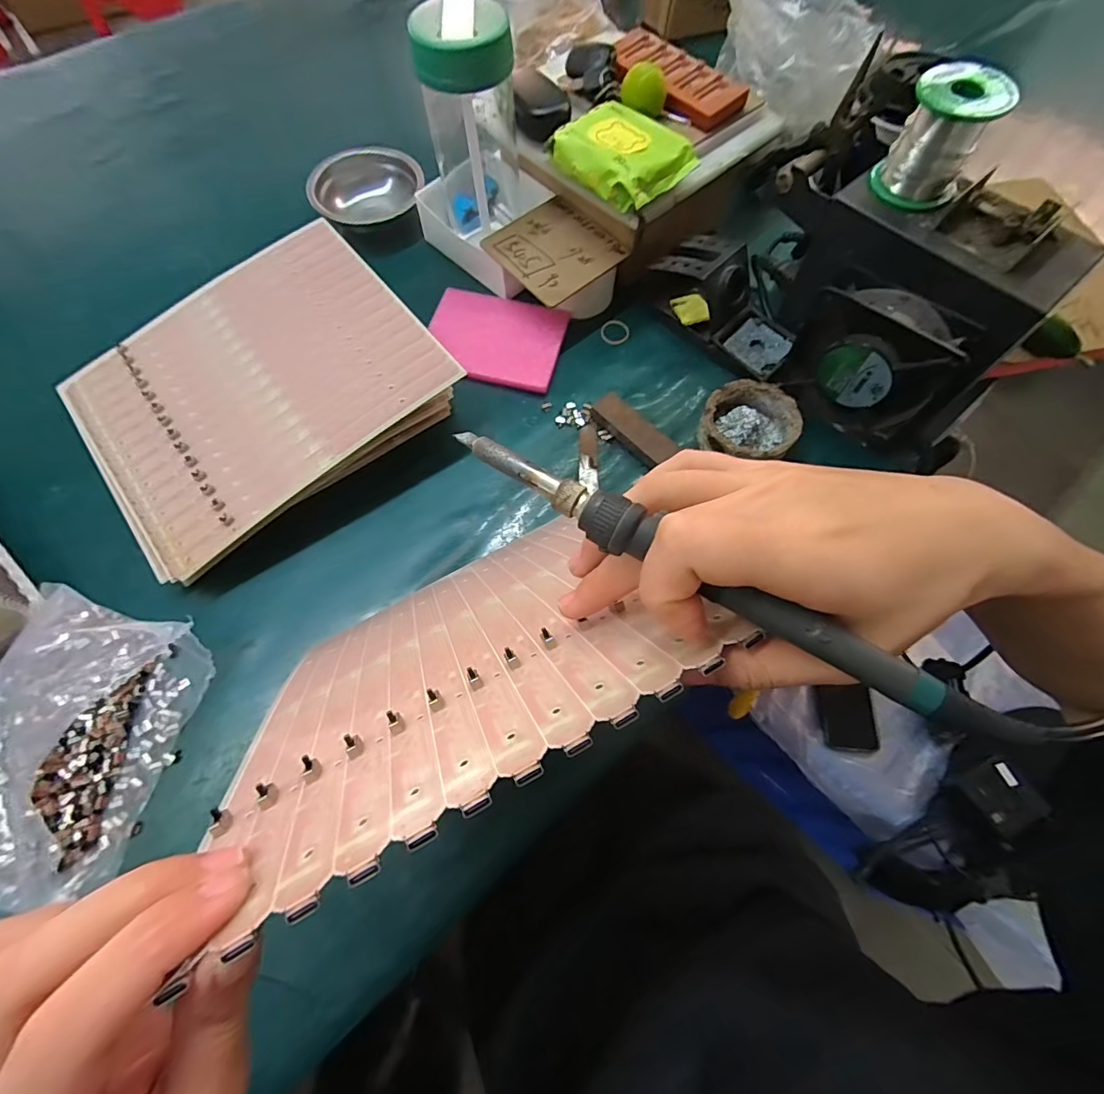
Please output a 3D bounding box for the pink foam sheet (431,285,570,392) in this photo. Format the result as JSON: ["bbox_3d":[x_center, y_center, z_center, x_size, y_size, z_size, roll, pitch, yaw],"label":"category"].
[{"bbox_3d":[-0.059,-0.223,0.515,0.144,0.012,0.114,17,68,6],"label":"pink foam sheet"}]

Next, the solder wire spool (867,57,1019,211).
[{"bbox_3d":[0.300,-0.318,0.379,0.063,0.074,0.069,0,67,-1],"label":"solder wire spool"}]

